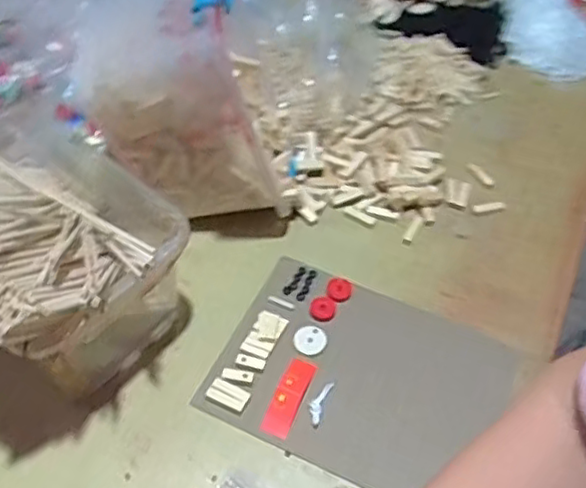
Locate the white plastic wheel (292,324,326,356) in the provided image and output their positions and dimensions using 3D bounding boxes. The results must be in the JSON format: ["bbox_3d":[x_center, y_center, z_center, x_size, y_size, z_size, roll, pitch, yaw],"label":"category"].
[{"bbox_3d":[0.019,0.103,0.710,0.034,0.004,0.035,0,52,0],"label":"white plastic wheel"}]

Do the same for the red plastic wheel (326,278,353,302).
[{"bbox_3d":[0.053,0.053,0.748,0.028,0.007,0.030,0,52,0],"label":"red plastic wheel"}]

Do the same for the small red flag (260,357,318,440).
[{"bbox_3d":[-0.004,0.155,0.670,0.028,0.004,0.084,20,55,14],"label":"small red flag"}]

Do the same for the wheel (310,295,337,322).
[{"bbox_3d":[0.034,0.072,0.734,0.029,0.004,0.031,0,52,0],"label":"wheel"}]

